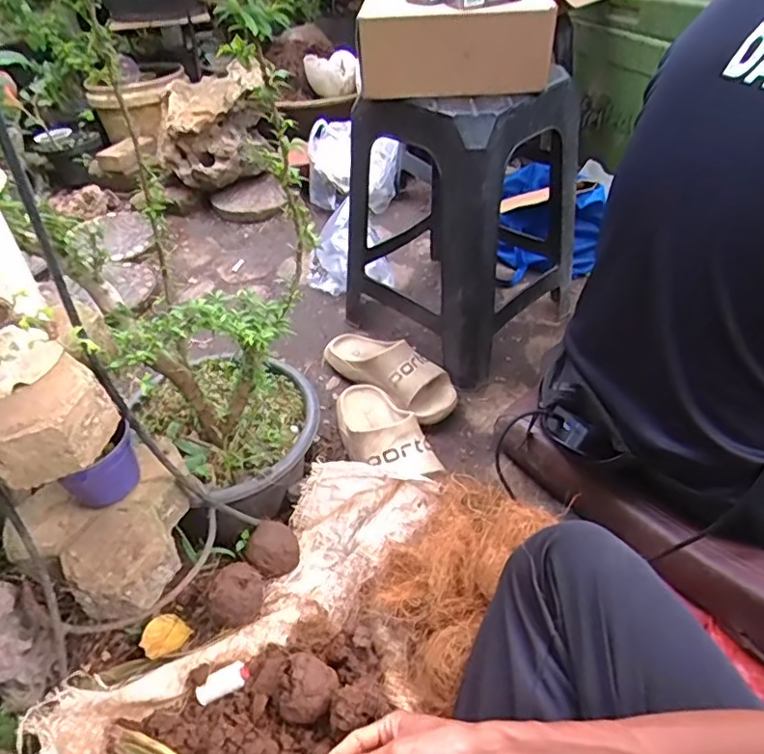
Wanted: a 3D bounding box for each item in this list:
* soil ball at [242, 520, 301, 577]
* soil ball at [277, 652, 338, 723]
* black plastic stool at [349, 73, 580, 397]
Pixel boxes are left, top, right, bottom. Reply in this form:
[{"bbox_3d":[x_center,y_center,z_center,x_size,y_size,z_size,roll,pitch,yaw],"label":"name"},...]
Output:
[{"bbox_3d":[-0.137,0.220,0.724,0.064,0.046,0.064,-3,42,2],"label":"soil ball"},{"bbox_3d":[-0.076,0.323,0.592,0.051,0.053,0.057,13,44,19],"label":"soil ball"},{"bbox_3d":[0.168,-0.320,1.036,0.422,0.419,0.341,-33,49,-28],"label":"black plastic stool"}]

